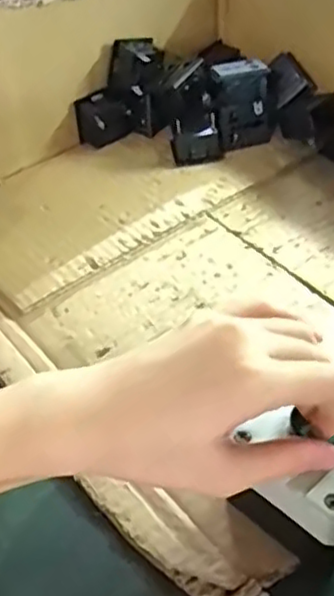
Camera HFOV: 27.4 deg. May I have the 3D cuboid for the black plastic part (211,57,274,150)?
[{"bbox_3d":[0.063,-0.161,0.565,0.048,0.073,0.032,-1,44,4],"label":"black plastic part"}]

